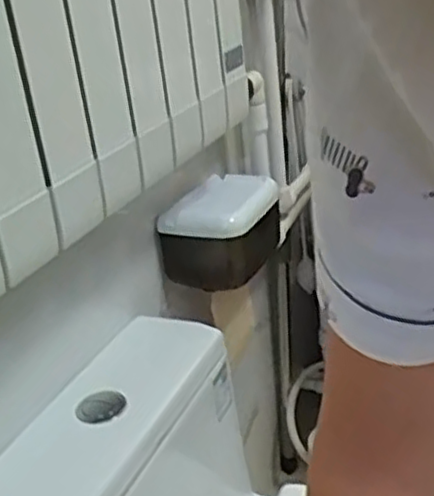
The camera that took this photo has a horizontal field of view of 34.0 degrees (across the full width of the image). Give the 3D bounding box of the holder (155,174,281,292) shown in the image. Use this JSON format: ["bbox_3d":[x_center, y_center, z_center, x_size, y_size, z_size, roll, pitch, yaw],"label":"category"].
[{"bbox_3d":[0.014,-0.021,1.045,0.133,0.116,0.213,7,28,28],"label":"holder"}]

